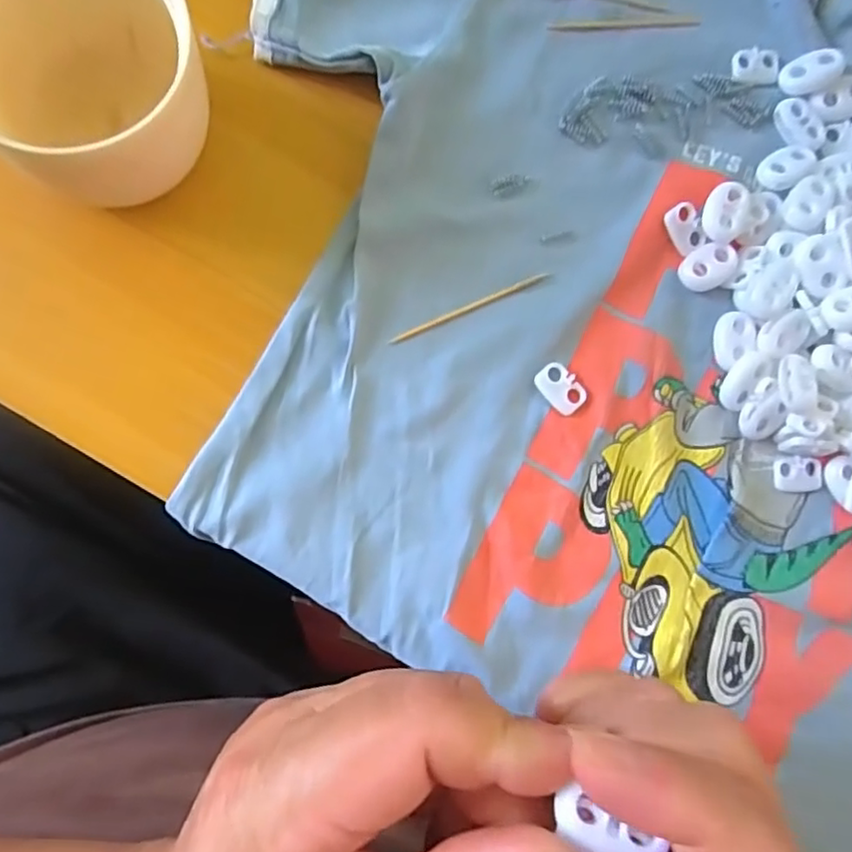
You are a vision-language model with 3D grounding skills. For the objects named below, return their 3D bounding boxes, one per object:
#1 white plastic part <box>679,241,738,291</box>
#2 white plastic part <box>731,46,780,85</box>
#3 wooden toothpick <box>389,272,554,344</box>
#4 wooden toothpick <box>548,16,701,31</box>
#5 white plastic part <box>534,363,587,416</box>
[{"bbox_3d":[0.103,-0.058,0.233,0.022,0.004,0.016,-27,89,-8],"label":"white plastic part"},{"bbox_3d":[0.127,-0.138,0.245,0.019,0.004,0.013,-1,86,-7],"label":"white plastic part"},{"bbox_3d":[0.016,-0.041,0.221,0.060,0.004,0.004,-24,89,-8],"label":"wooden toothpick"},{"bbox_3d":[0.075,-0.151,0.240,0.058,0.004,0.004,-7,87,-7],"label":"wooden toothpick"},{"bbox_3d":[0.048,-0.013,0.223,0.013,0.004,0.019,-42,91,-8],"label":"white plastic part"}]

